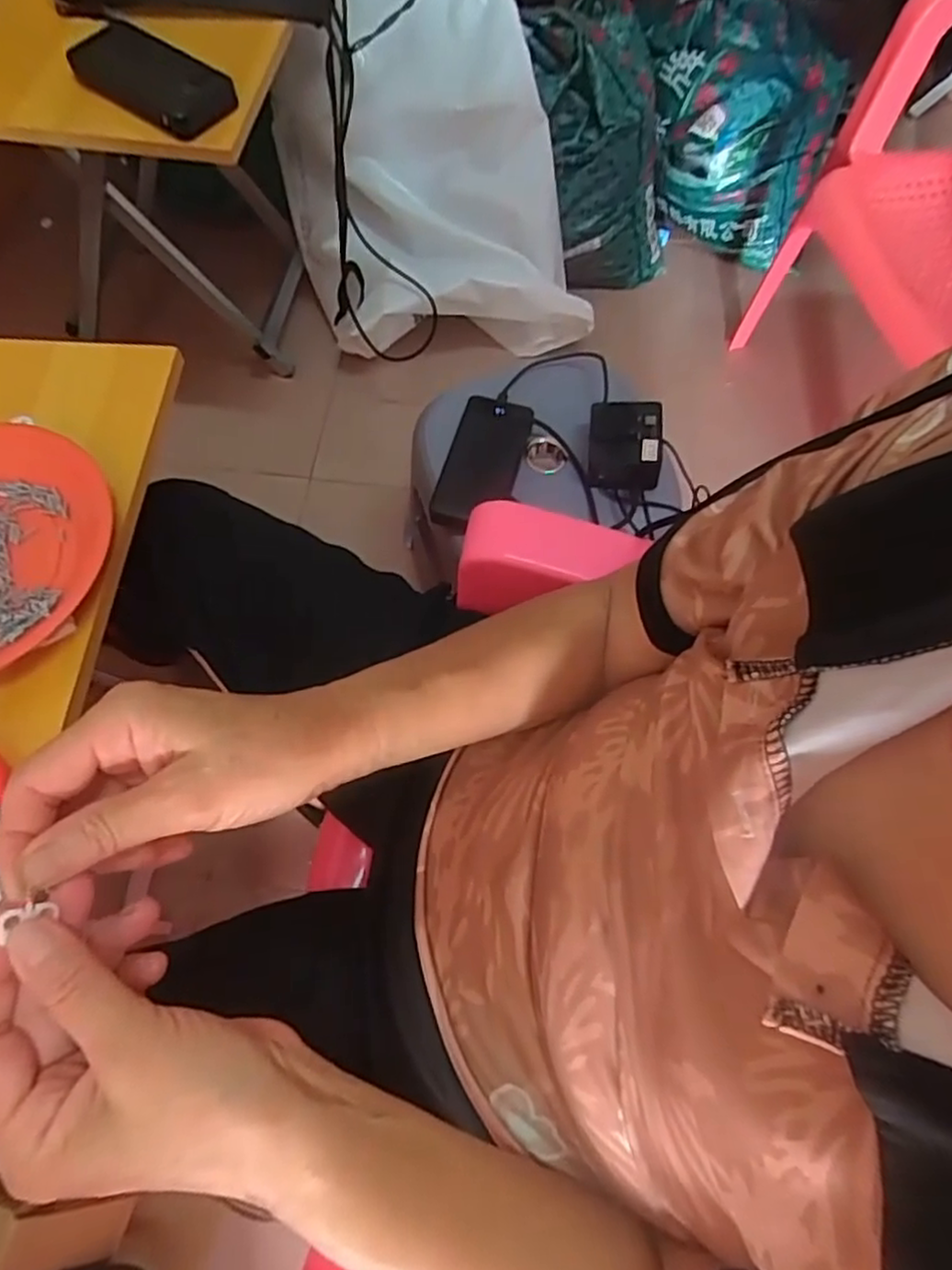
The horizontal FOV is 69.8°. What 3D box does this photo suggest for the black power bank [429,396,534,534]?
[{"bbox_3d":[0.007,-0.182,0.727,0.075,0.016,0.155,19,79,-9],"label":"black power bank"}]

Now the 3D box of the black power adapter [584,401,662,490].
[{"bbox_3d":[0.152,-0.196,0.713,0.074,0.053,0.080,4,69,1],"label":"black power adapter"}]

